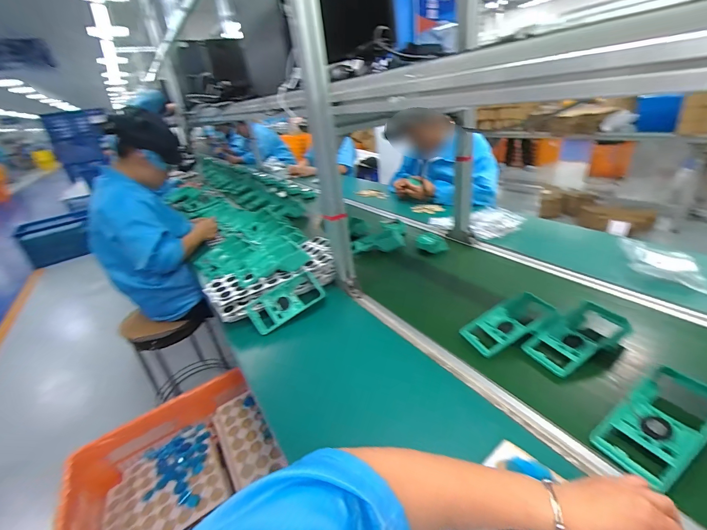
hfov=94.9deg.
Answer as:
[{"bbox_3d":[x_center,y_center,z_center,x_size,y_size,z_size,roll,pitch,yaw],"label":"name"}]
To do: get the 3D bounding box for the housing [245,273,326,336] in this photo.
[{"bbox_3d":[-0.164,0.090,0.802,0.188,0.030,0.083,-31,79,-30],"label":"housing"}]

